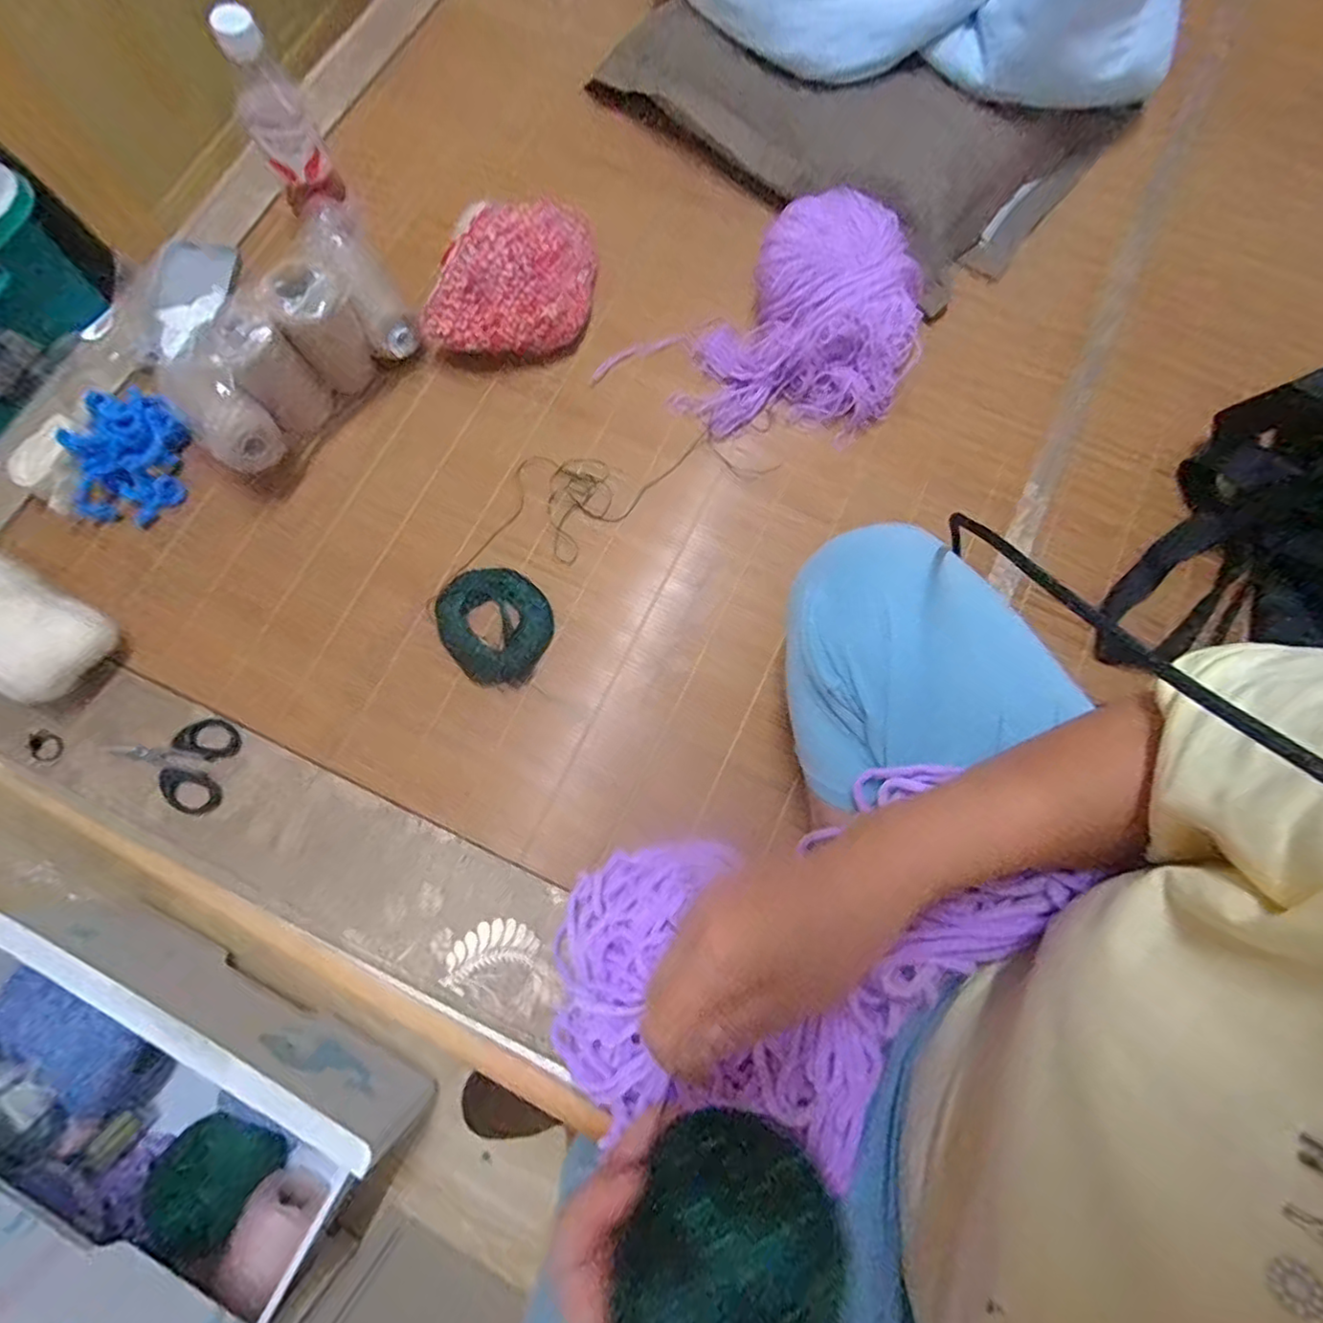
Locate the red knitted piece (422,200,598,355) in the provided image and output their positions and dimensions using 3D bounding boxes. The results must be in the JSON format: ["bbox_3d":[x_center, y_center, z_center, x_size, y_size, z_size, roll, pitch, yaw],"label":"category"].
[{"bbox_3d":[-0.140,-0.361,0.585,0.142,0.068,0.150,4,77,1],"label":"red knitted piece"}]

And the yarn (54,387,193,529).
[{"bbox_3d":[-0.482,-0.190,0.568,0.079,0.039,0.120,-2,79,-1],"label":"yarn"}]

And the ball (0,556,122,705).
[{"bbox_3d":[-0.517,-0.025,0.508,0.110,0.074,0.077,38,80,8],"label":"ball"}]

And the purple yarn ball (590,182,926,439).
[{"bbox_3d":[0.113,-0.293,0.569,0.275,0.082,0.196,-33,79,-7],"label":"purple yarn ball"}]

